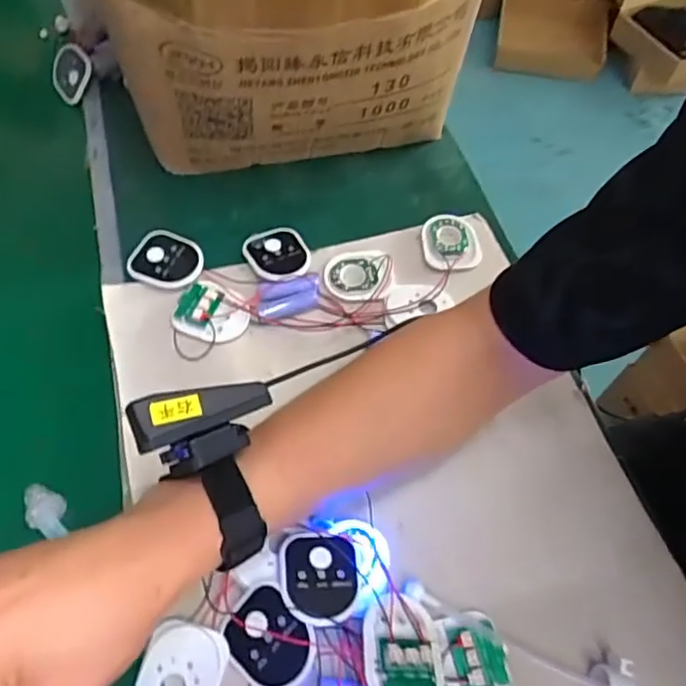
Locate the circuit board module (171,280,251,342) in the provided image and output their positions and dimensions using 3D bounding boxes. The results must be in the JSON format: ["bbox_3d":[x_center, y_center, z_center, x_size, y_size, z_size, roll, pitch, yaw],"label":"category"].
[{"bbox_3d":[-0.105,-0.023,0.468,0.056,0.014,0.046,32,63,17],"label":"circuit board module"}]

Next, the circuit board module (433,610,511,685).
[{"bbox_3d":[0.077,0.187,0.358,0.042,0.012,0.049,-3,58,-4],"label":"circuit board module"}]

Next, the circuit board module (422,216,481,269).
[{"bbox_3d":[0.093,-0.088,0.519,0.049,0.007,0.058,1,58,-1],"label":"circuit board module"}]

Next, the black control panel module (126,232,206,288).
[{"bbox_3d":[-0.141,-0.068,0.492,0.059,0.014,0.050,15,59,7],"label":"black control panel module"}]

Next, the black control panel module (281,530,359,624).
[{"bbox_3d":[-0.014,0.142,0.367,0.048,0.014,0.057,2,39,-5],"label":"black control panel module"}]

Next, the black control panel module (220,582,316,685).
[{"bbox_3d":[-0.044,0.172,0.350,0.056,0.014,0.046,35,82,26],"label":"black control panel module"}]

